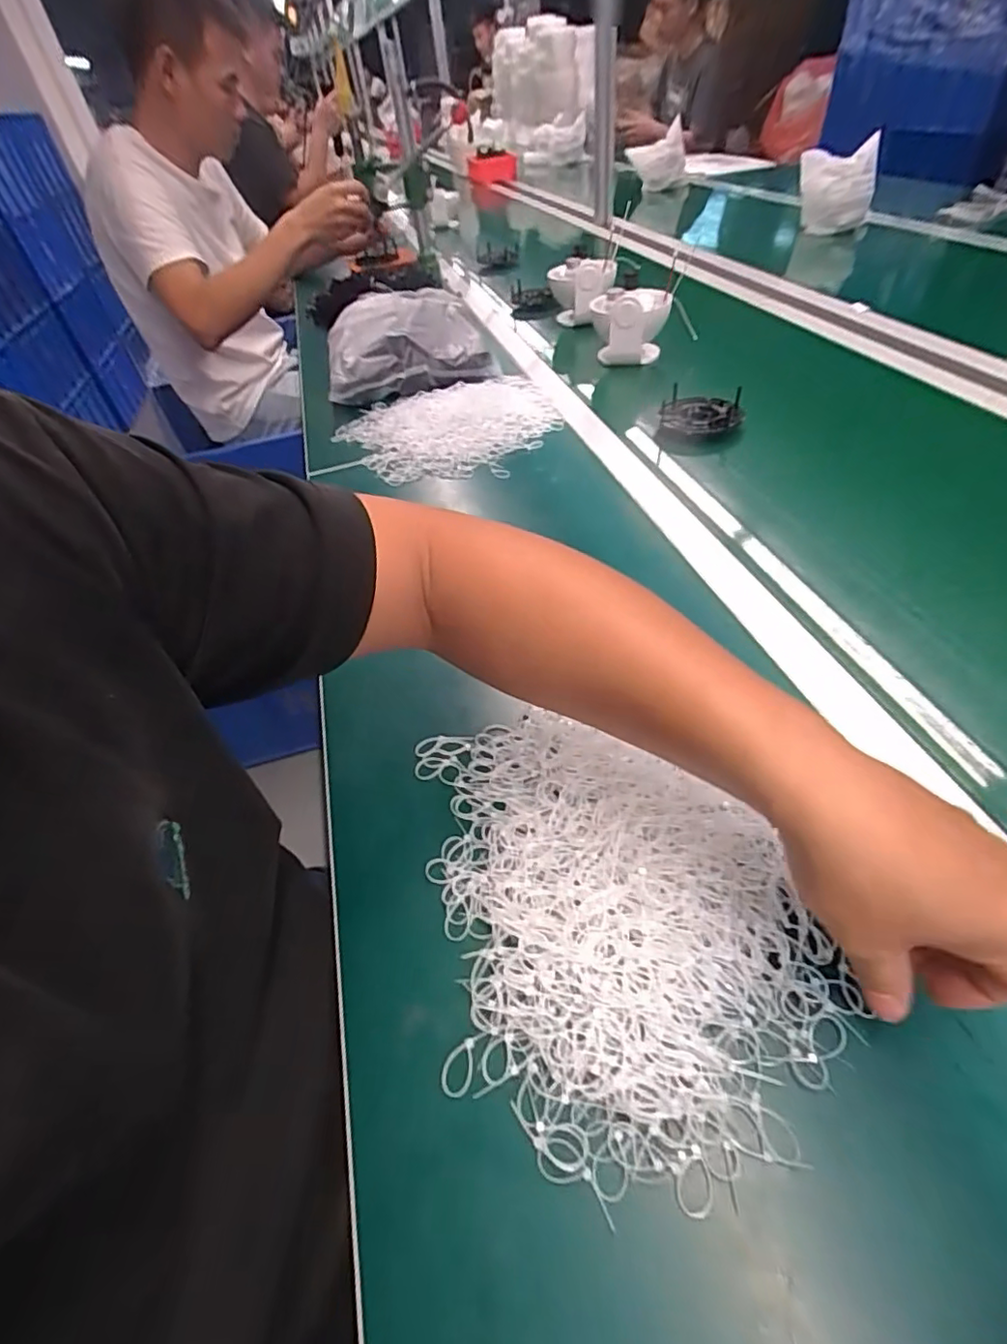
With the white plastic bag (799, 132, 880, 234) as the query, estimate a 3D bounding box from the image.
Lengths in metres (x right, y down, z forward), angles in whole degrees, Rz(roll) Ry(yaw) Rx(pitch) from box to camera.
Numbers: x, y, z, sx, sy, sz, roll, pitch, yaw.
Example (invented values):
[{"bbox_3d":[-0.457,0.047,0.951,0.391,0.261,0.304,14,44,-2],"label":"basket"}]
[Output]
[{"bbox_3d":[0.728,-1.064,1.295,0.163,0.138,0.047,24,54,26],"label":"white plastic bag"}]

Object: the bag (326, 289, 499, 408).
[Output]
[{"bbox_3d":[-0.161,-0.537,0.945,0.241,0.077,0.258,-12,46,-3],"label":"bag"}]

